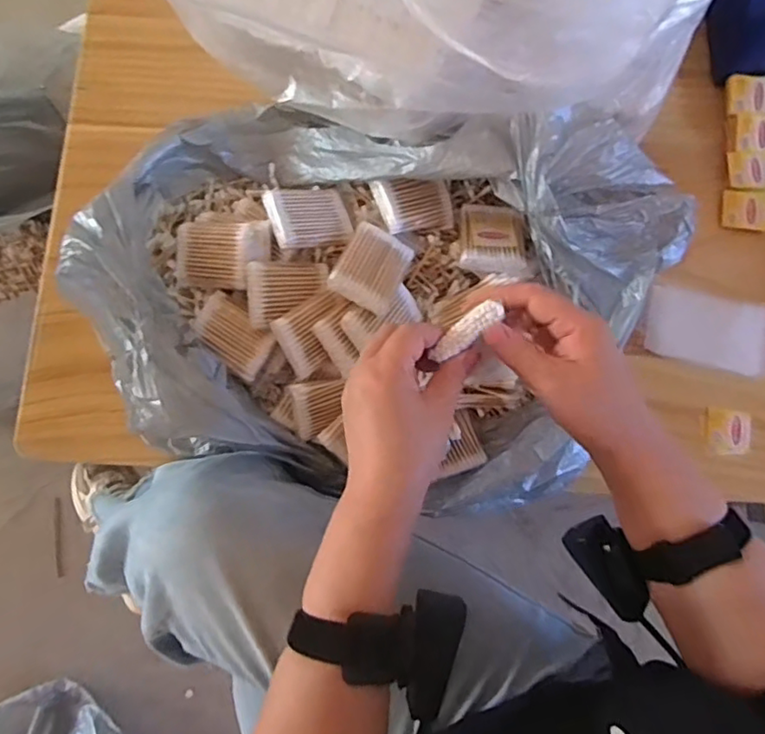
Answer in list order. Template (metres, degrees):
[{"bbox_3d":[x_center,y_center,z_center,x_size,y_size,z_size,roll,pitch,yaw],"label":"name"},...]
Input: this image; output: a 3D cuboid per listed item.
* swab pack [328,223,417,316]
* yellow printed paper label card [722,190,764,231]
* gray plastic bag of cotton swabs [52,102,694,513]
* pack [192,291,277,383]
[{"bbox_3d":[-0.010,-0.088,0.536,0.056,0.016,0.074,35,65,-9],"label":"swab pack"},{"bbox_3d":[0.393,-0.169,0.656,0.054,0.006,0.046,5,79,0],"label":"yellow printed paper label card"},{"bbox_3d":[-0.009,-0.064,0.520,0.486,0.155,0.313,15,79,2],"label":"gray plastic bag of cotton swabs"},{"bbox_3d":[-0.134,-0.030,0.546,0.079,0.014,0.046,41,81,6],"label":"pack"}]

